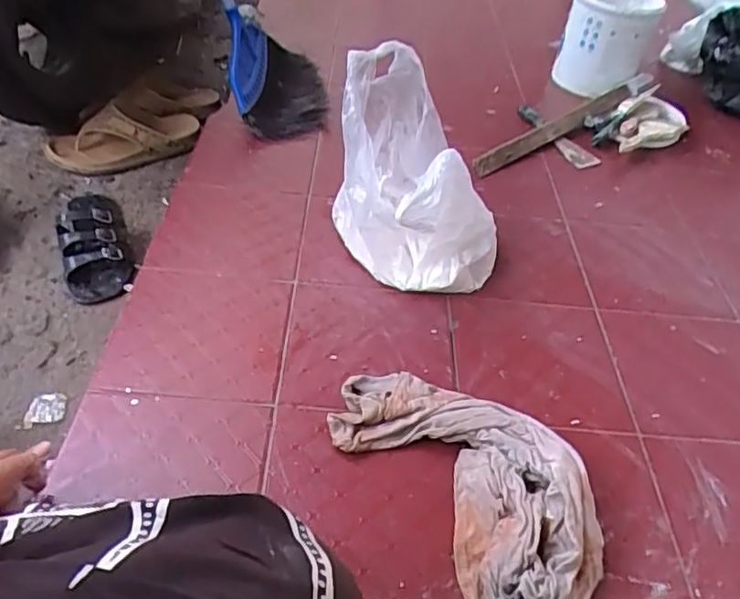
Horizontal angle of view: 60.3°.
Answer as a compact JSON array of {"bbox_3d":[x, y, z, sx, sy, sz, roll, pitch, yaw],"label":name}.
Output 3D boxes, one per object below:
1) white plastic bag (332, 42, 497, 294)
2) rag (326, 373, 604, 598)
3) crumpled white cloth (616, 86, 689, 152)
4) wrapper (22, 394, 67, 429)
[{"bbox_3d":[0.068,-0.167,0.836,0.210,0.262,0.205,5,43,-1],"label":"white plastic bag"},{"bbox_3d":[0.102,0.166,0.632,0.169,0.050,0.298,-27,52,-31],"label":"rag"},{"bbox_3d":[0.546,-0.349,1.268,0.133,0.048,0.220,34,49,26],"label":"crumpled white cloth"},{"bbox_3d":[-0.355,0.120,0.696,0.042,0.007,0.037,-10,45,-18],"label":"wrapper"}]

